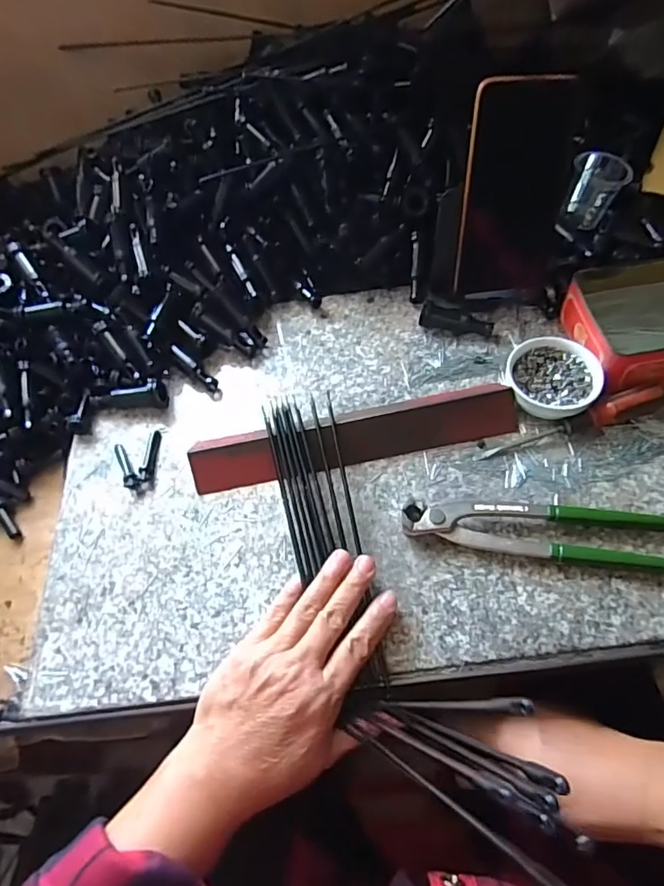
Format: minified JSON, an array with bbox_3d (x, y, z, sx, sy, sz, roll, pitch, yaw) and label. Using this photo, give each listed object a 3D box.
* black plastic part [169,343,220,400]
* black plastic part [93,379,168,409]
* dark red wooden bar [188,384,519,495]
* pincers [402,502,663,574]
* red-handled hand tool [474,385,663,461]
[{"bbox_3d":[-0.126,-0.066,0.474,0.015,0.017,0.068,-40,62,-17],"label":"black plastic part"},{"bbox_3d":[-0.180,-0.046,0.457,0.068,0.022,0.020,1,58,7],"label":"black plastic part"},{"bbox_3d":[0.019,-0.003,0.409,0.256,0.021,0.042,-12,58,-1],"label":"dark red wooden bar"},{"bbox_3d":[0.150,0.058,0.365,0.194,0.014,0.042,6,59,10],"label":"pincers"},{"bbox_3d":[0.186,-0.014,0.402,0.149,0.020,0.017,-17,58,-4],"label":"red-handled hand tool"}]

